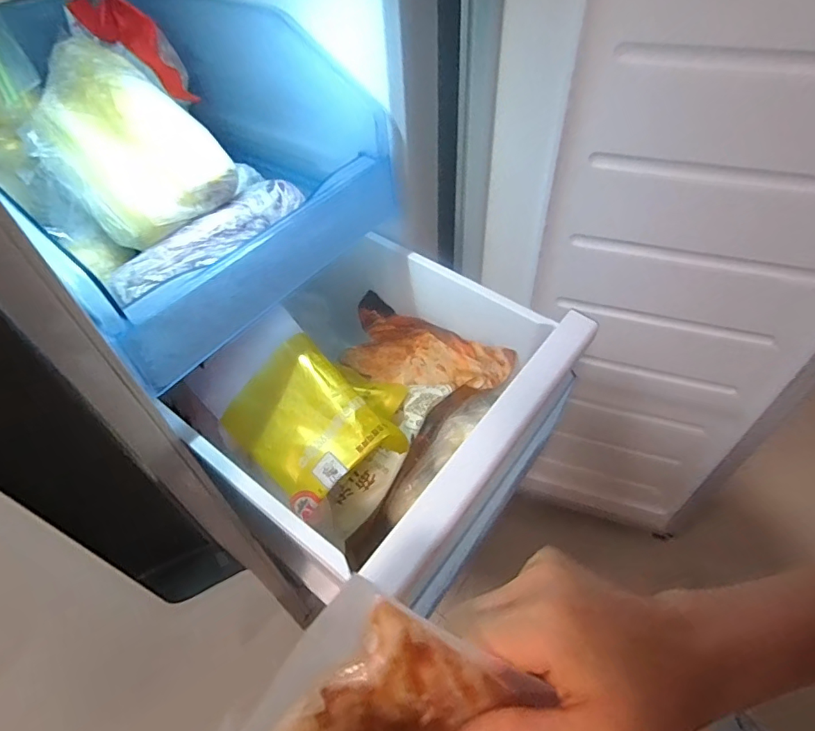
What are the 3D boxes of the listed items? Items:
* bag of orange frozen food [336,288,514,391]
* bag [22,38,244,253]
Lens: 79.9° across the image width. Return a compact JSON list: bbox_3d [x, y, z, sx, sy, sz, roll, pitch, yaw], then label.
[{"bbox_3d":[0.014,-0.011,0.524,0.187,0.057,0.071,25,56,20],"label":"bag of orange frozen food"},{"bbox_3d":[-0.225,-0.171,0.377,0.166,0.070,0.111,43,71,-12],"label":"bag"}]

